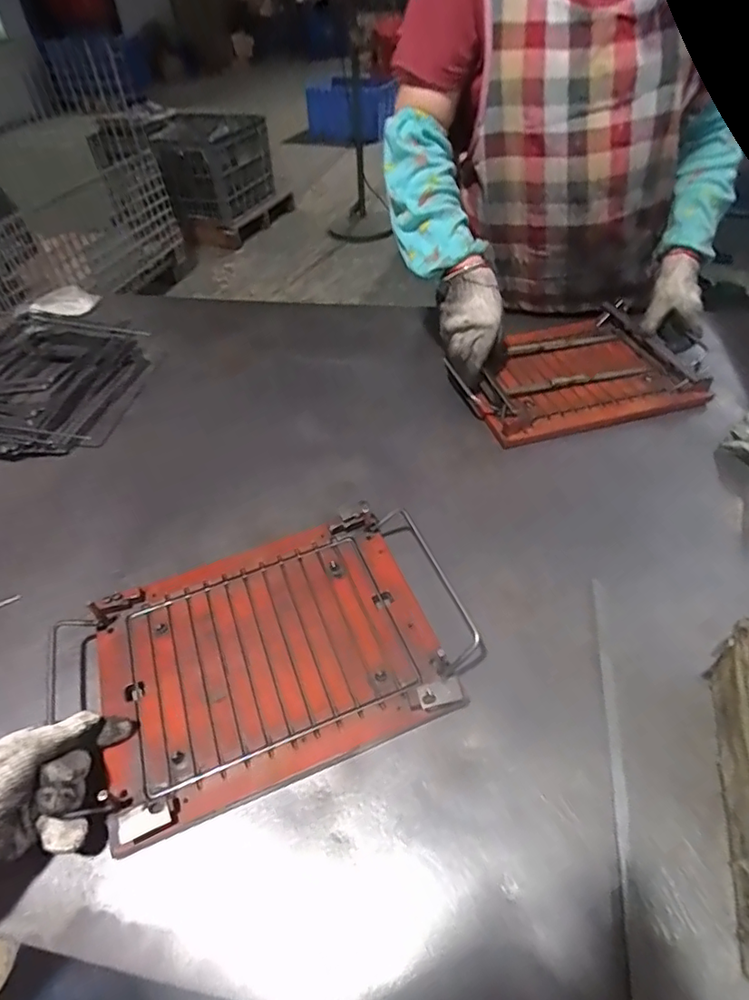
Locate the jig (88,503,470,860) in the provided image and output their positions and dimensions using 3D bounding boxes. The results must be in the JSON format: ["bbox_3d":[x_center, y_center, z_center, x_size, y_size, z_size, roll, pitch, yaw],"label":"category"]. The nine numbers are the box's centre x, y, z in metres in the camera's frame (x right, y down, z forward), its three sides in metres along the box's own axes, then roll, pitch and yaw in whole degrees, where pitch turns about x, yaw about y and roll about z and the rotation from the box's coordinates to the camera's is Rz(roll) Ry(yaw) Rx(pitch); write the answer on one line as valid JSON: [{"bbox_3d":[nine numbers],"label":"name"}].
[{"bbox_3d":[-0.102,0.140,0.524,0.297,0.026,0.235,-19,50,-12],"label":"jig"}]

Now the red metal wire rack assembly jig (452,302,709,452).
[{"bbox_3d":[0.272,-0.187,0.810,0.310,0.042,0.233,-12,44,-7],"label":"red metal wire rack assembly jig"}]

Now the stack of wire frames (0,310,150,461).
[{"bbox_3d":[-0.526,-0.187,0.885,0.271,0.060,0.313,2,44,7],"label":"stack of wire frames"}]

